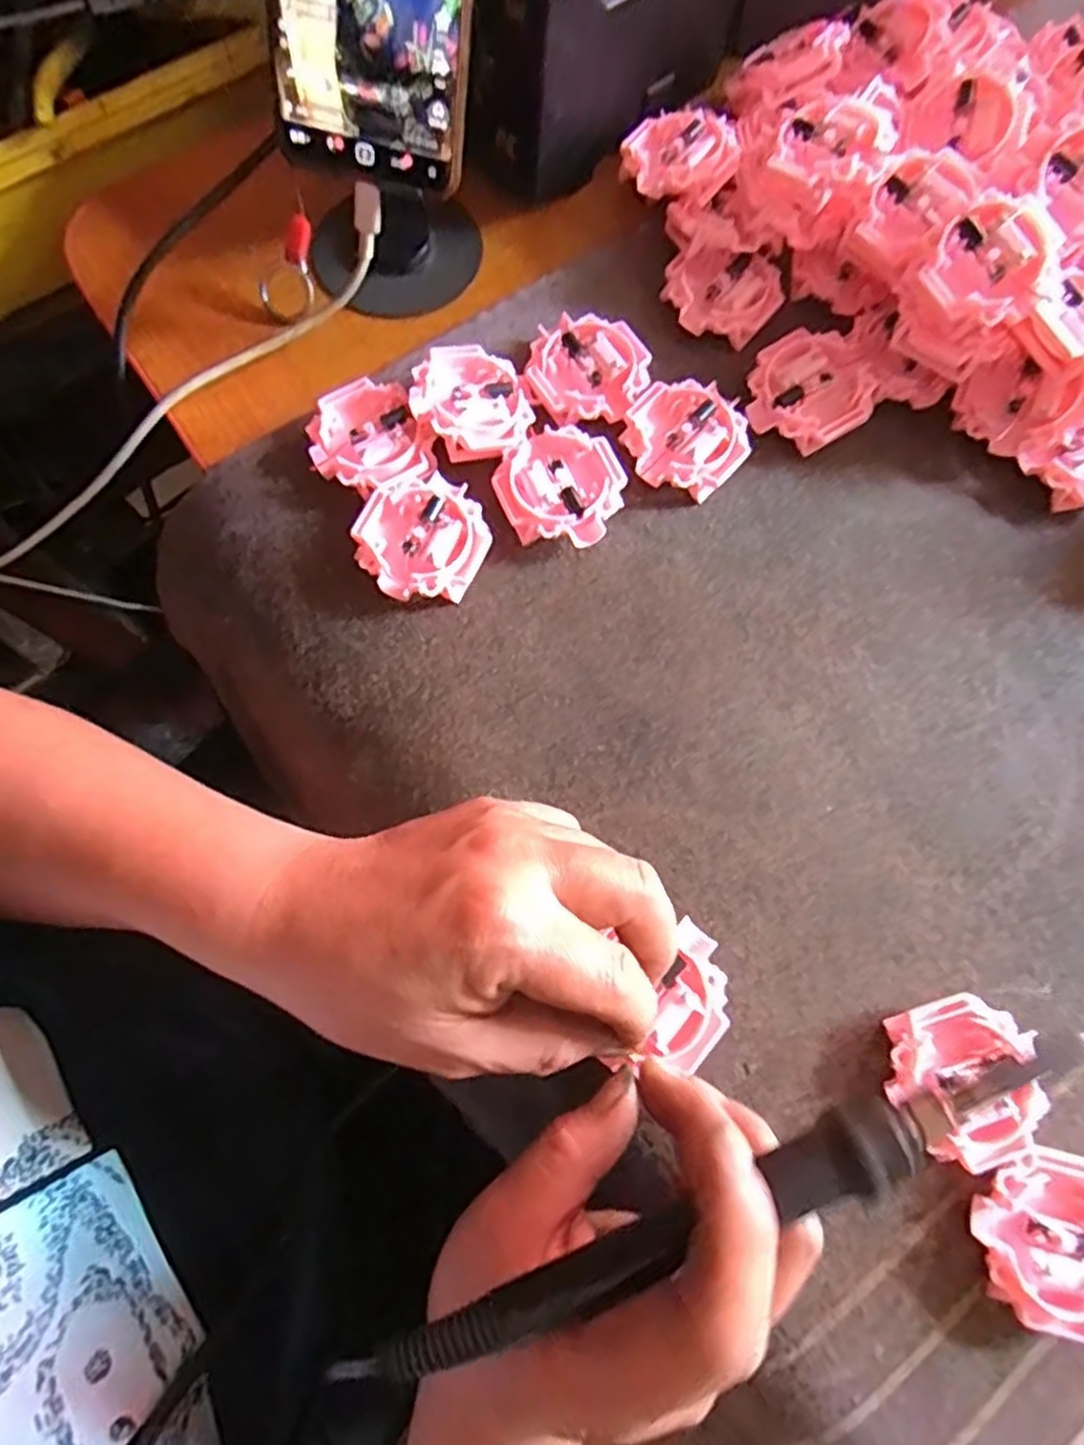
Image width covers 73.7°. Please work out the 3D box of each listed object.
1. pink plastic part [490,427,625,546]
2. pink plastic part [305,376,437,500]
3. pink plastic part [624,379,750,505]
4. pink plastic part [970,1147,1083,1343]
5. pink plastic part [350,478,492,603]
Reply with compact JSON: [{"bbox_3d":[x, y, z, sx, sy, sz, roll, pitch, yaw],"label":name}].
[{"bbox_3d":[0.008,-0.100,0.311,0.052,0.015,0.053,-23,77,-8],"label":"pink plastic part"},{"bbox_3d":[-0.076,-0.120,0.313,0.048,0.016,0.052,1,75,-2],"label":"pink plastic part"},{"bbox_3d":[0.062,-0.124,0.320,0.051,0.014,0.050,1,75,-2],"label":"pink plastic part"},{"bbox_3d":[0.171,0.173,0.243,0.052,0.015,0.052,1,75,-2],"label":"pink plastic part"},{"bbox_3d":[-0.050,-0.075,0.301,0.051,0.016,0.052,1,75,-2],"label":"pink plastic part"}]

